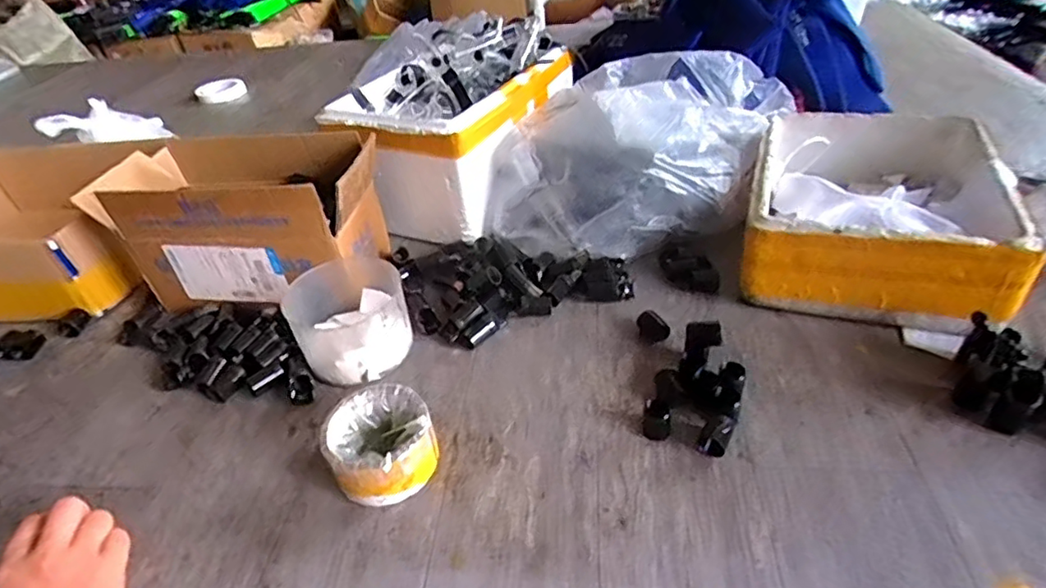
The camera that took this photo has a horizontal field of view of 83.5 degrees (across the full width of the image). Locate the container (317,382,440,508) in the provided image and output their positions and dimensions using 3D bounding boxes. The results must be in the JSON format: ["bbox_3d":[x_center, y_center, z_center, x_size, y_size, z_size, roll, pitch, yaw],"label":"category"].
[{"bbox_3d":[-0.117,0.126,0.486,0.084,0.051,0.088,-4,38,3],"label":"container"}]

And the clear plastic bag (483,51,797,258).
[{"bbox_3d":[0.147,-0.183,0.742,0.271,0.186,0.333,19,45,29],"label":"clear plastic bag"}]

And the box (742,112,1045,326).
[{"bbox_3d":[0.375,-0.099,0.643,0.236,0.106,0.295,11,41,21],"label":"box"}]

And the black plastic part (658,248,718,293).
[{"bbox_3d":[0.185,-0.027,0.652,0.040,0.023,0.069,-32,45,-29],"label":"black plastic part"}]

